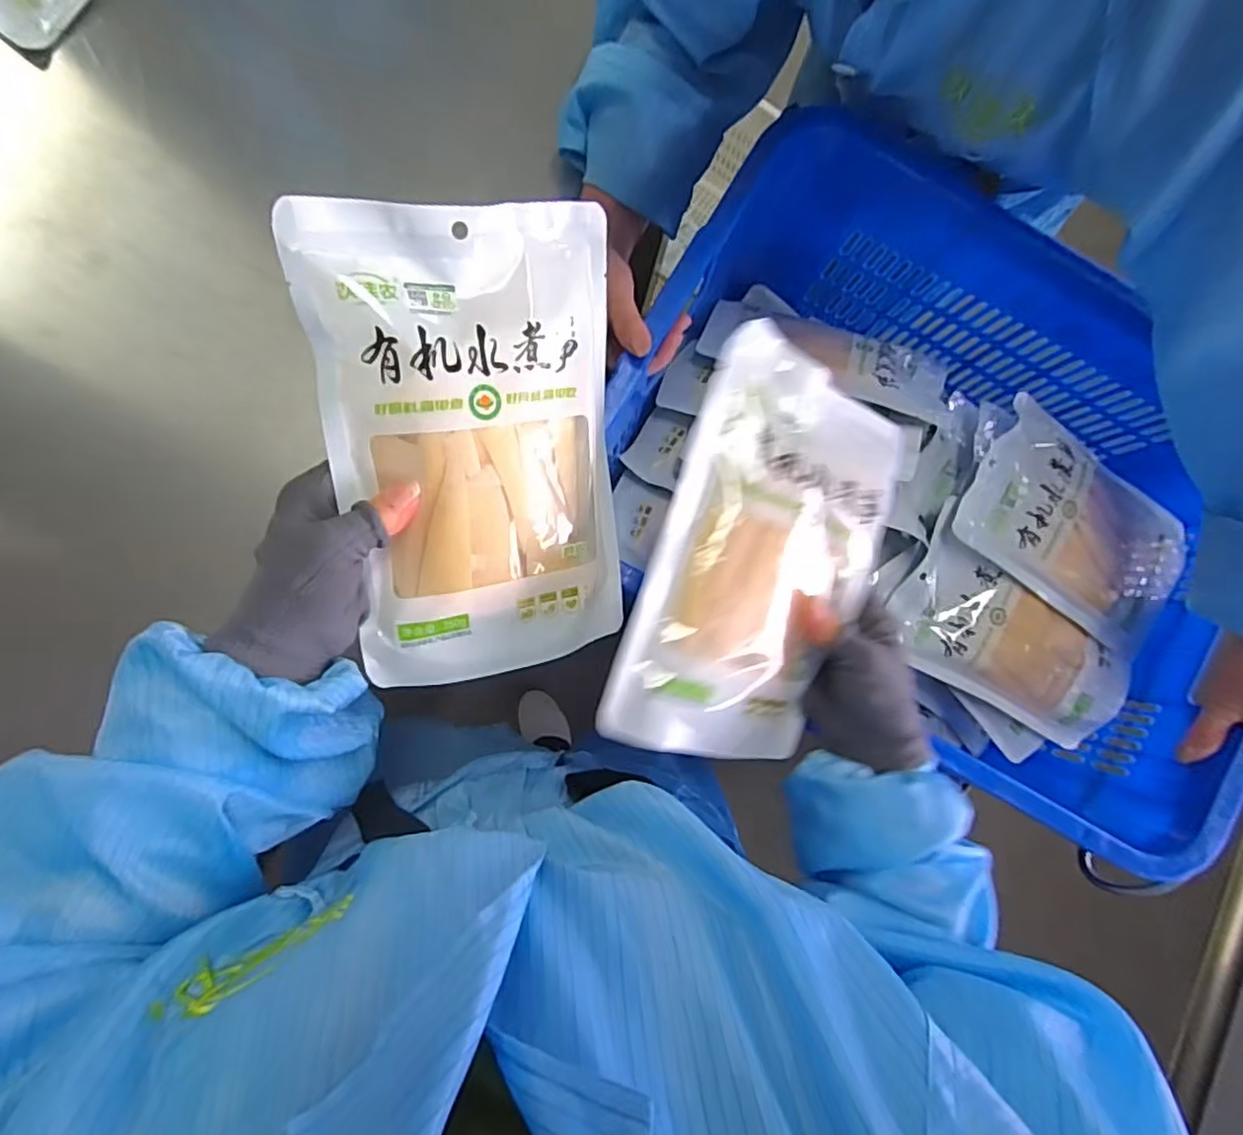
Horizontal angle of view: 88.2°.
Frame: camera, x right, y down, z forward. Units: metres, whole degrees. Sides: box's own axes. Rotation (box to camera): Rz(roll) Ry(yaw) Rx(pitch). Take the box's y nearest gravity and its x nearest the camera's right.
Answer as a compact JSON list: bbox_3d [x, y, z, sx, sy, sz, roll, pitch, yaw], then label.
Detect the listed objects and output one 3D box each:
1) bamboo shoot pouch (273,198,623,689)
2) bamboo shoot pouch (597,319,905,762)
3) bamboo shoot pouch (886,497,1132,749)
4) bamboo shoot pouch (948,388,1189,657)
[{"bbox_3d":[-0.073,-0.058,0.355,0.153,0.021,0.249,-12,111,-23],"label":"bamboo shoot pouch"},{"bbox_3d":[0.094,-0.004,0.403,0.156,0.033,0.250,20,86,-24],"label":"bamboo shoot pouch"},{"bbox_3d":[0.377,0.078,0.625,0.264,0.047,0.125,39,81,-1],"label":"bamboo shoot pouch"},{"bbox_3d":[0.448,-0.039,0.624,0.244,0.039,0.165,28,82,-3],"label":"bamboo shoot pouch"}]

